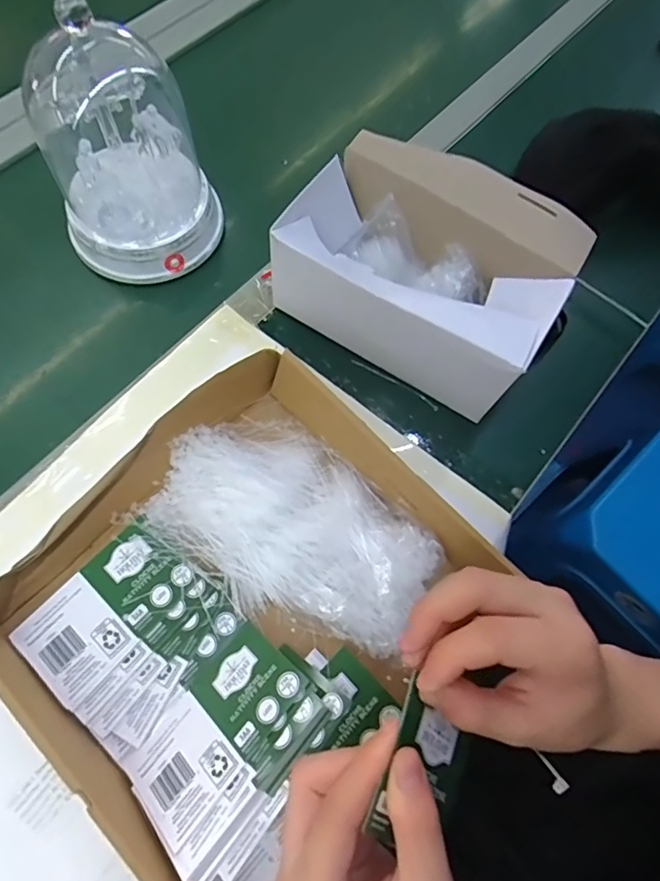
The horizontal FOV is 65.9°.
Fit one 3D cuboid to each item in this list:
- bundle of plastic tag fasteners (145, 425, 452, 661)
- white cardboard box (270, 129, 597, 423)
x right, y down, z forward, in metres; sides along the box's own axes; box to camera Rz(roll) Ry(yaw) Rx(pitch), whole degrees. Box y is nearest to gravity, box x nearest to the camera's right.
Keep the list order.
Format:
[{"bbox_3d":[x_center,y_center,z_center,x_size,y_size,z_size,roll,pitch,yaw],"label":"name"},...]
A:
[{"bbox_3d":[-0.029,0.066,0.402,0.220,0.027,0.141,36,72,9],"label":"bundle of plastic tag fasteners"},{"bbox_3d":[0.088,-0.157,0.480,0.236,0.111,0.187,30,71,7],"label":"white cardboard box"}]

